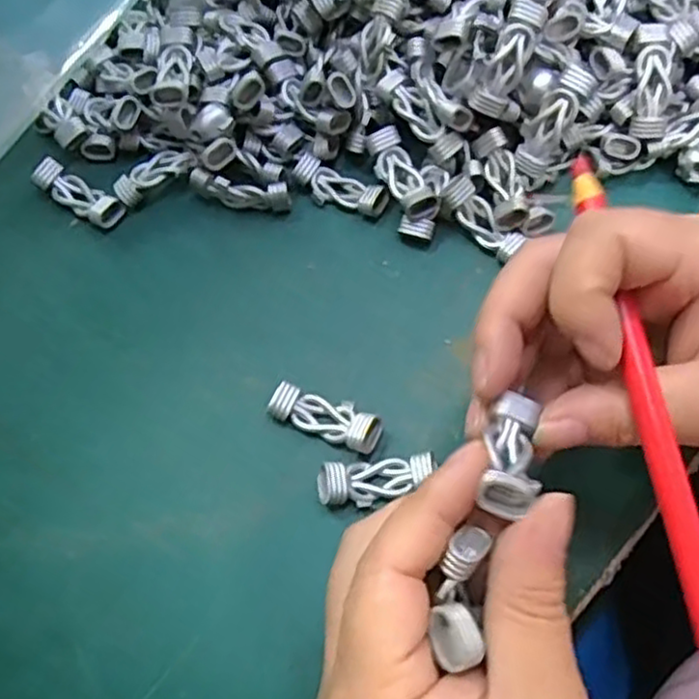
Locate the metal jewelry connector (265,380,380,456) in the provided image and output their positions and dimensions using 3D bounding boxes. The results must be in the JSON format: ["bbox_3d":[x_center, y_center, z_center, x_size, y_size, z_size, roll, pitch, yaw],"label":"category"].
[{"bbox_3d":[-0.009,0.026,0.280,0.045,0.012,0.016,22,69,12],"label":"metal jewelry connector"}]

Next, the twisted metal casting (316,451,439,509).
[{"bbox_3d":[0.010,0.049,0.269,0.043,0.011,0.017,-6,66,0],"label":"twisted metal casting"}]

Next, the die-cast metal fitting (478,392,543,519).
[{"bbox_3d":[0.047,0.029,0.201,0.015,0.012,0.041,17,30,10],"label":"die-cast metal fitting"}]

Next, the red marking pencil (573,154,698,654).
[{"bbox_3d":[0.085,0.021,0.199,0.008,0.009,0.167,-9,73,-1],"label":"red marking pencil"}]

